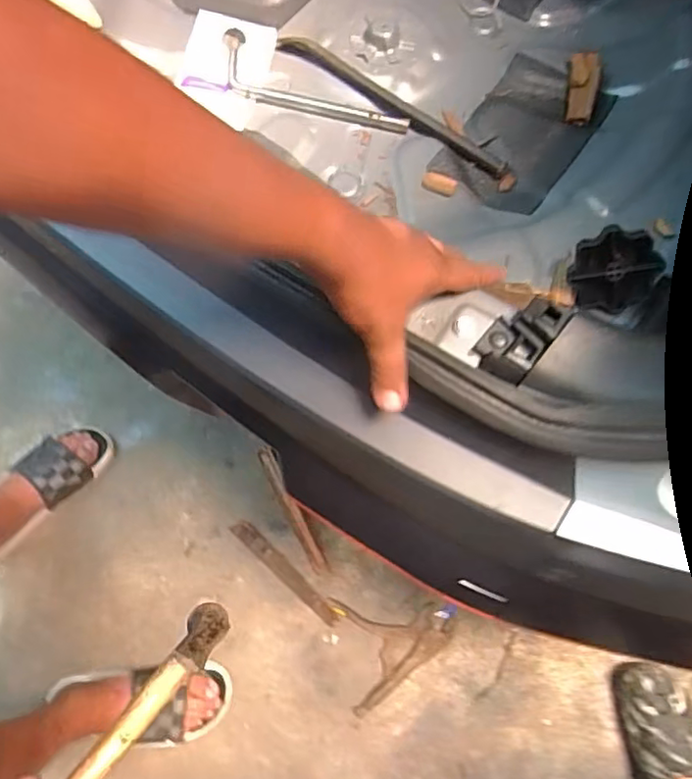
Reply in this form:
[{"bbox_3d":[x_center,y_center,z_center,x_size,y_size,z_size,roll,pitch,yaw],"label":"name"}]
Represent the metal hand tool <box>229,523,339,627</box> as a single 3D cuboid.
[{"bbox_3d":[-0.104,0.312,1.022,0.235,0.007,0.030,39,83,13],"label":"metal hand tool"}]

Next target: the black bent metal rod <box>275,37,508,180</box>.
[{"bbox_3d":[0.058,-0.375,0.775,0.358,0.013,0.031,36,77,14],"label":"black bent metal rod"}]

